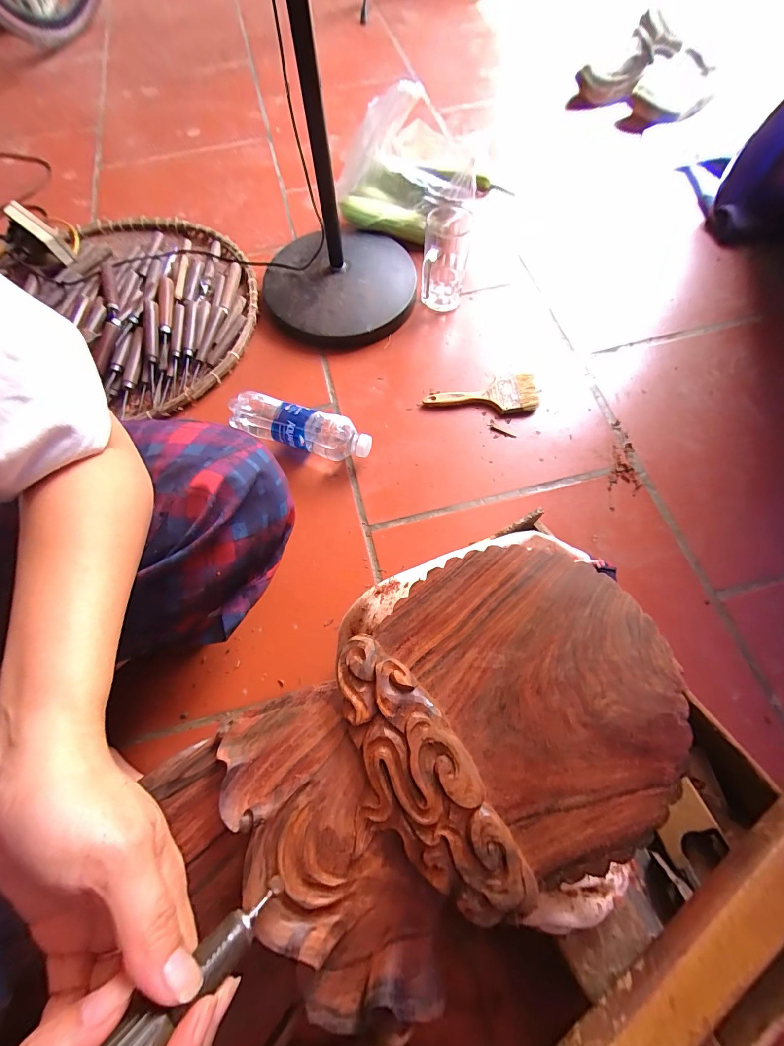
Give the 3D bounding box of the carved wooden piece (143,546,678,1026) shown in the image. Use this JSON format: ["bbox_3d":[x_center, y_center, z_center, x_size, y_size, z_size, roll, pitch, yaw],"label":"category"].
[{"bbox_3d":[0.031,0.129,0.221,0.269,0.051,0.186,-39,72,-13],"label":"carved wooden piece"}]

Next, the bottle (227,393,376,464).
[{"bbox_3d":[-0.133,-0.138,0.553,0.214,0.059,0.061,16,69,8],"label":"bottle"}]

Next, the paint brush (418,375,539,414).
[{"bbox_3d":[0.142,-0.201,0.596,0.177,0.020,0.063,-4,68,0],"label":"paint brush"}]

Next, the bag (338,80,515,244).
[{"bbox_3d":[0.046,-0.610,0.647,0.265,0.183,0.147,25,72,11],"label":"bag"}]

